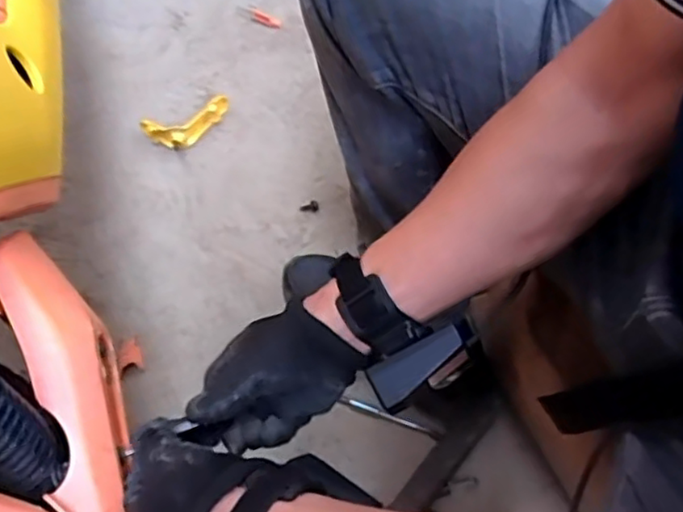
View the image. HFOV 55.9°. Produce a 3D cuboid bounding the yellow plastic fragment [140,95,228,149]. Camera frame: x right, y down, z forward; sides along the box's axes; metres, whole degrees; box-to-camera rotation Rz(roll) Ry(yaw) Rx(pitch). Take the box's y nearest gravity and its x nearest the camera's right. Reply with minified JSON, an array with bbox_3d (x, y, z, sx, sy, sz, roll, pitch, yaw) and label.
[{"bbox_3d":[-0.208,-0.180,0.884,0.124,0.030,0.061,-20,65,-11],"label":"yellow plastic fragment"}]

